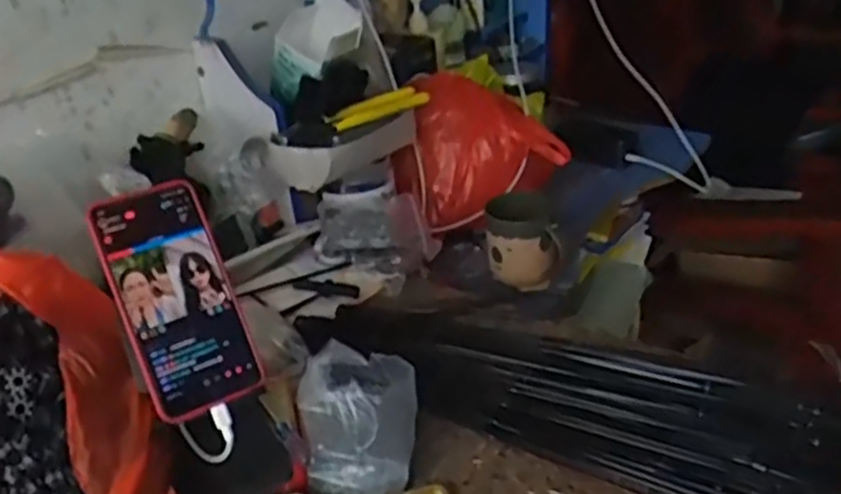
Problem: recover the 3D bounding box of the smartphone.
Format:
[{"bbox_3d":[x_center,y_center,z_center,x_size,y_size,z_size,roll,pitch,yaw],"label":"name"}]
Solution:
[{"bbox_3d":[-0.173,0.035,0.533,0.078,0.160,0.006,-21,-4,-26],"label":"smartphone"}]

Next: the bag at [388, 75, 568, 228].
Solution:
[{"bbox_3d":[0.067,-0.124,0.971,0.192,0.159,0.157,-20,32,-24],"label":"bag"}]

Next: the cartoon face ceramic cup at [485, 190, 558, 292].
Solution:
[{"bbox_3d":[0.121,-0.009,0.897,0.087,0.095,0.084,2,27,-1],"label":"cartoon face ceramic cup"}]

